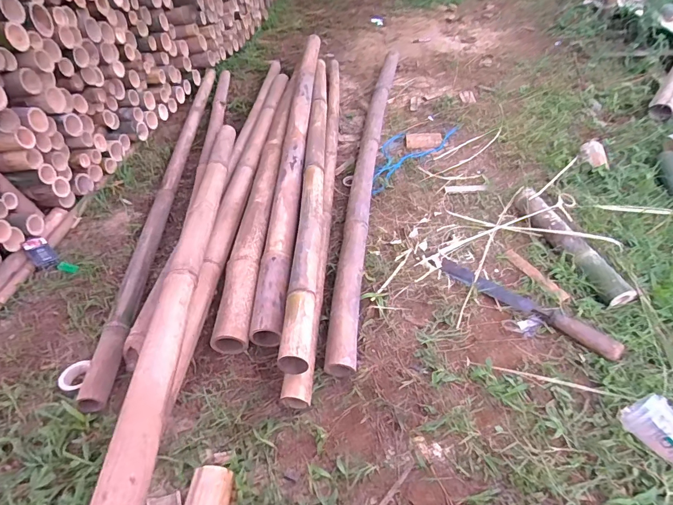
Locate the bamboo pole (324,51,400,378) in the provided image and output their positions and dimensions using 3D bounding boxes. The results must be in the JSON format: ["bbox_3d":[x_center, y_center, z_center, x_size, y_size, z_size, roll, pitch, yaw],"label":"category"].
[{"bbox_3d":[0.123,-0.326,1.397,0.099,0.076,1.645,3,44,10],"label":"bamboo pole"}]

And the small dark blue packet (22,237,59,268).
[{"bbox_3d":[-0.901,-0.001,1.206,0.061,0.016,0.101,-35,87,-26],"label":"small dark blue packet"}]

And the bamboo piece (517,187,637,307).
[{"bbox_3d":[0.593,-0.029,1.024,0.074,0.051,0.410,-11,44,-4],"label":"bamboo piece"}]

